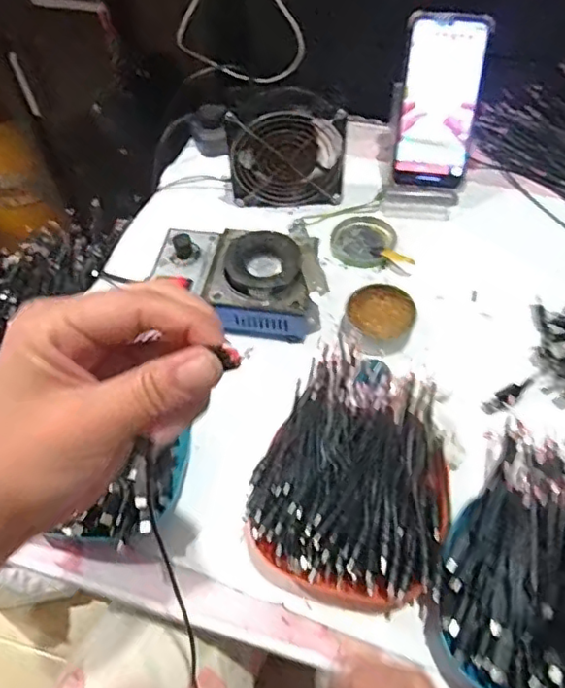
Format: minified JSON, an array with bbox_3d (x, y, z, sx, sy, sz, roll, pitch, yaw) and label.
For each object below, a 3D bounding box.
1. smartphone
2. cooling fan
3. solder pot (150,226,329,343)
[{"bbox_3d":[0.161,-0.245,0.606,0.074,0.164,0.011,9,18,9],"label":"smartphone"},{"bbox_3d":[0.003,-0.201,0.614,0.118,0.110,0.050,-3,56,1],"label":"cooling fan"},{"bbox_3d":[-0.039,-0.058,0.552,0.149,0.057,0.101,0,56,3],"label":"solder pot"}]

